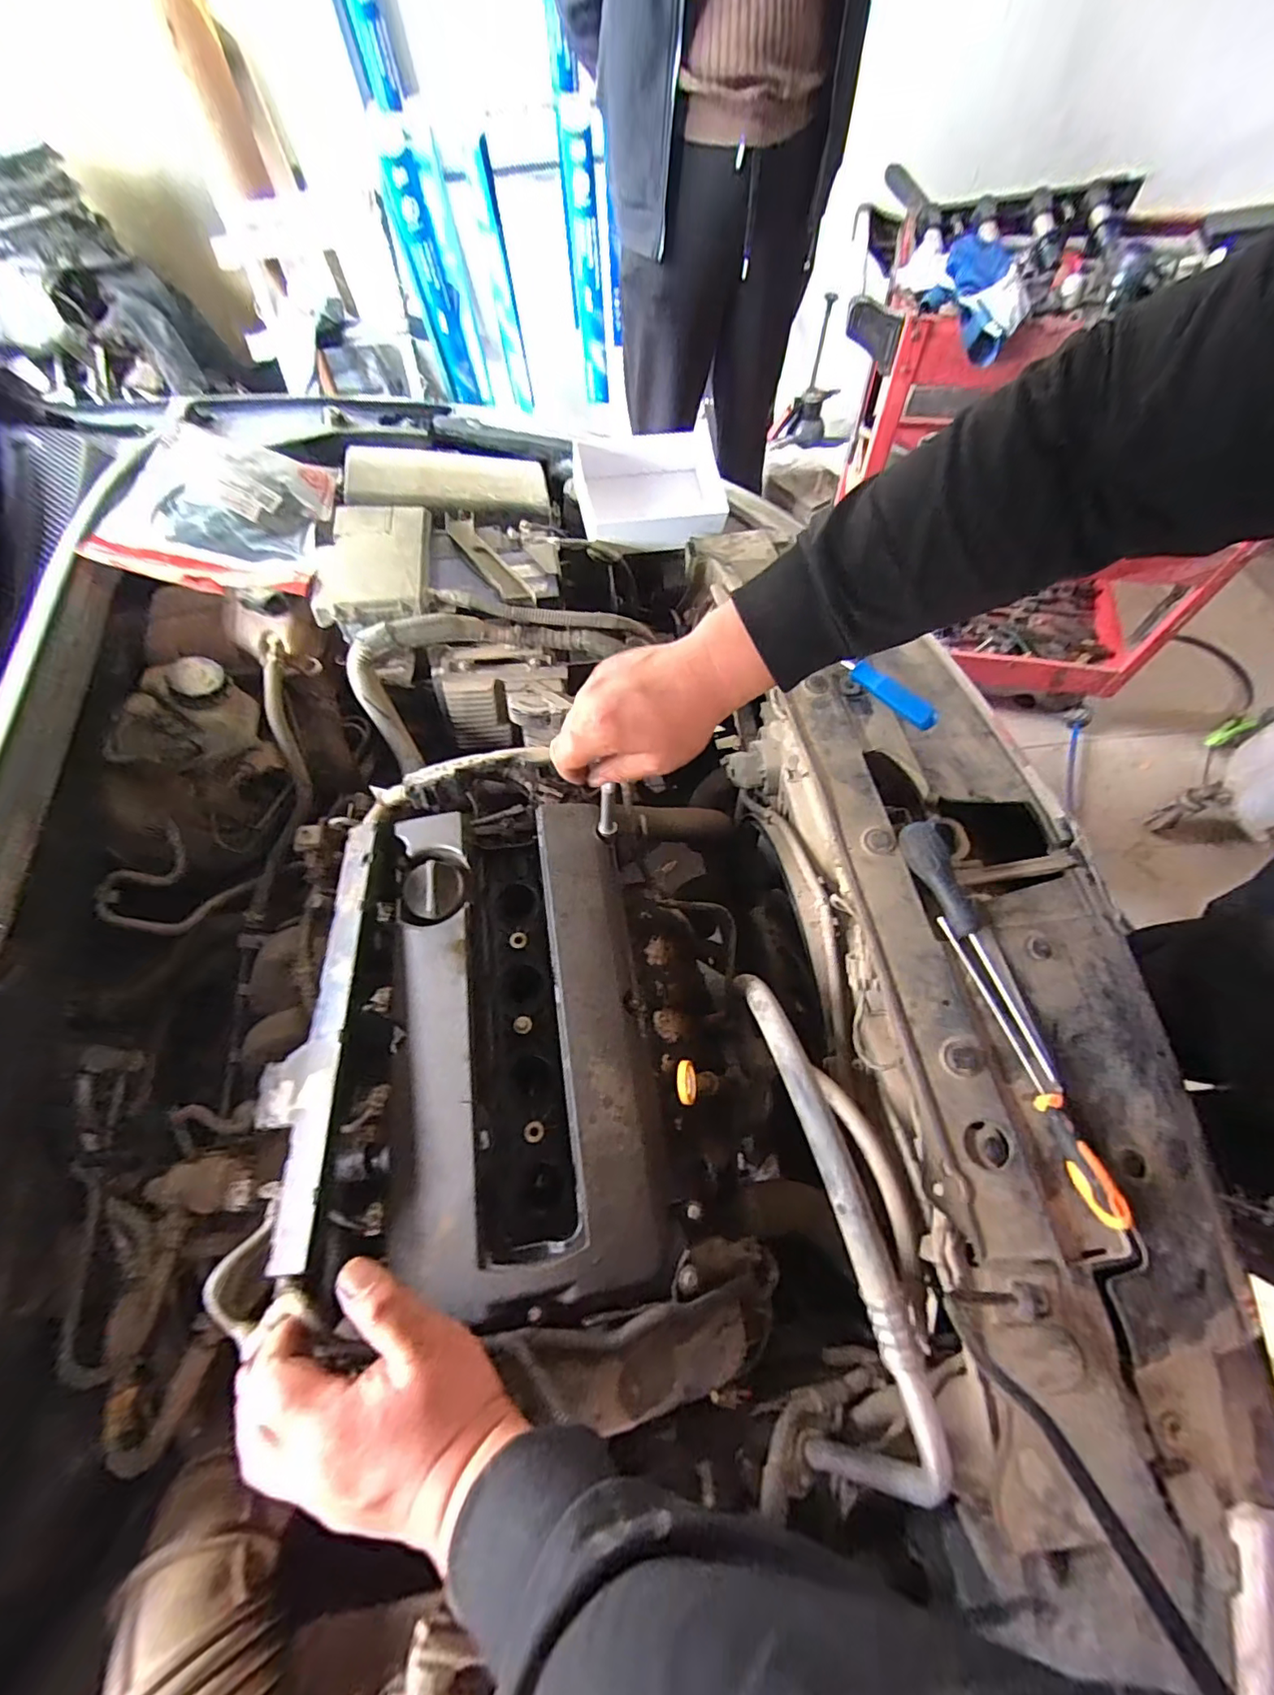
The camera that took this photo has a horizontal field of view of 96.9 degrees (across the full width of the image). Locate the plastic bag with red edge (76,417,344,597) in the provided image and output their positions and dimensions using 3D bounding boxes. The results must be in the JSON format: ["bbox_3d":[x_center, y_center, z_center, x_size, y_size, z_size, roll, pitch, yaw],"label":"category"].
[{"bbox_3d":[-0.465,-0.378,0.638,0.192,0.042,0.240,2,66,-18],"label":"plastic bag with red edge"}]

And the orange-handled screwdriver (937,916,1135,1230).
[{"bbox_3d":[0.295,0.155,0.428,0.021,0.022,0.224,-13,65,-4],"label":"orange-handled screwdriver"}]

